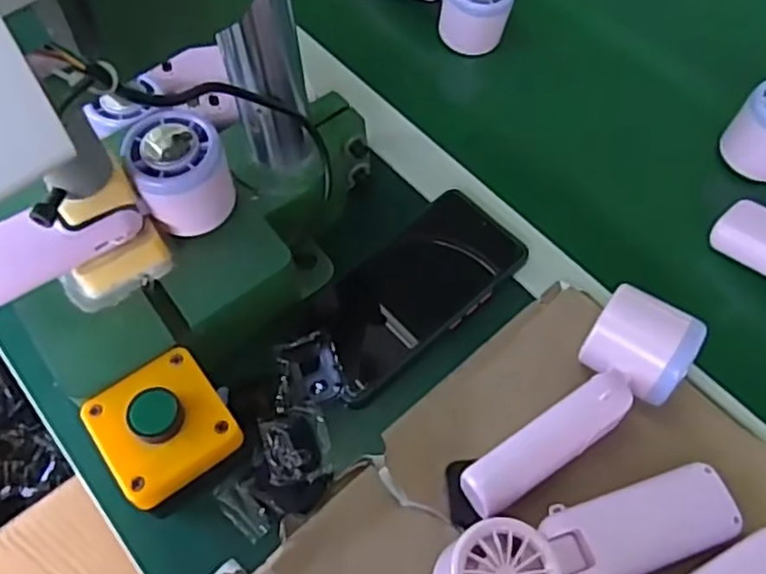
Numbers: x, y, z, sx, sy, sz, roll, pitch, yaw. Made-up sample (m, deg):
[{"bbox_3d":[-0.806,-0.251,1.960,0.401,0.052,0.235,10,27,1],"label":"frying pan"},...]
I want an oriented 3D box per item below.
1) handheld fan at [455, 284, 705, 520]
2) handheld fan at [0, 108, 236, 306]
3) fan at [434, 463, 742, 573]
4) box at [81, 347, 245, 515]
[{"bbox_3d":[0.118,0.074,0.398,0.061,0.057,0.163,38,70,20],"label":"handheld fan"},{"bbox_3d":[-0.167,-0.039,0.404,0.162,0.070,0.048,-29,65,-12],"label":"handheld fan"},{"bbox_3d":[0.108,0.132,0.356,0.163,0.047,0.050,-20,63,-8],"label":"fan"},{"bbox_3d":[-0.125,0.085,0.401,0.073,0.056,0.076,-35,66,-15],"label":"box"}]

